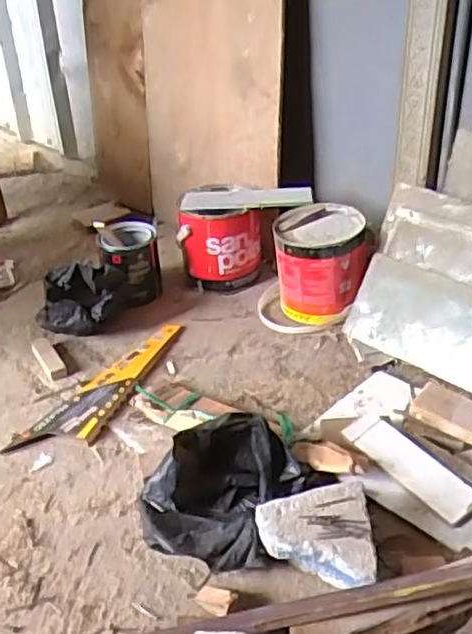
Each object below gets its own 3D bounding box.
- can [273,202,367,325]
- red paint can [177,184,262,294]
[{"bbox_3d":[0.146,-0.088,1.193,0.154,0.165,0.139,1,34,6],"label":"can"},{"bbox_3d":[-0.033,-0.145,1.301,0.143,0.180,0.136,-2,33,2],"label":"red paint can"}]

